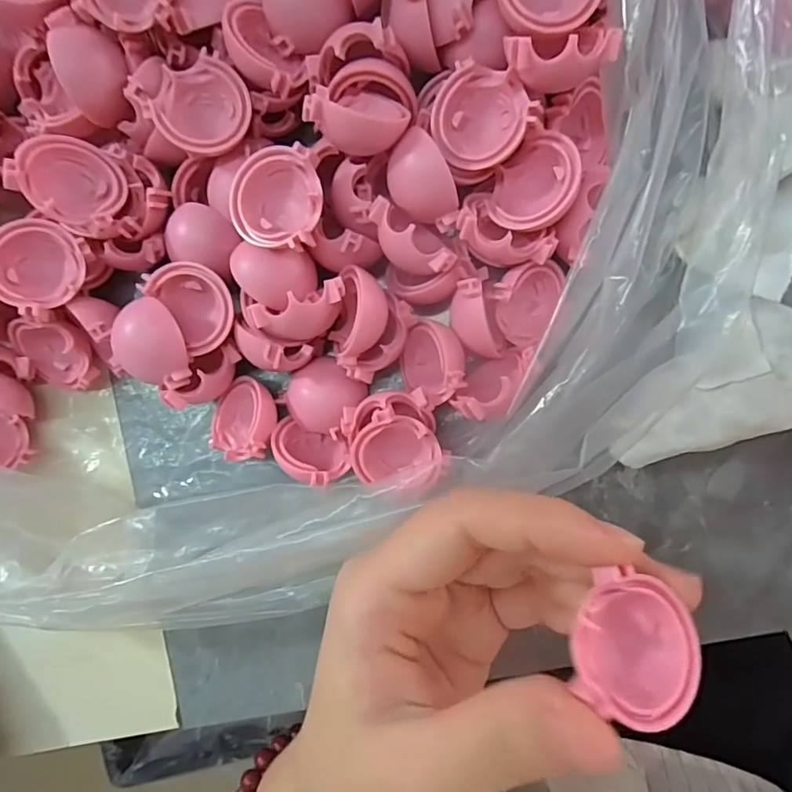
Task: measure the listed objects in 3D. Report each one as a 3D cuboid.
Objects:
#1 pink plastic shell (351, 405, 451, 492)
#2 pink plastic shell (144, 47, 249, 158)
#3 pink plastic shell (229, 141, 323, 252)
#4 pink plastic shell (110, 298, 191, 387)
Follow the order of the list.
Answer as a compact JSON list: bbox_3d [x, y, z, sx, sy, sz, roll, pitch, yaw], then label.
[{"bbox_3d":[0.001,0.020,0.175,0.029,0.013,0.026,33,92,3],"label":"pink plastic shell"},{"bbox_3d":[-0.061,-0.091,0.165,0.028,0.010,0.028,0,91,4],"label":"pink plastic shell"},{"bbox_3d":[-0.037,-0.060,0.164,0.028,0.015,0.030,3,91,4],"label":"pink plastic shell"},{"bbox_3d":[-0.080,-0.017,0.173,0.023,0.010,0.028,-3,90,4],"label":"pink plastic shell"}]

